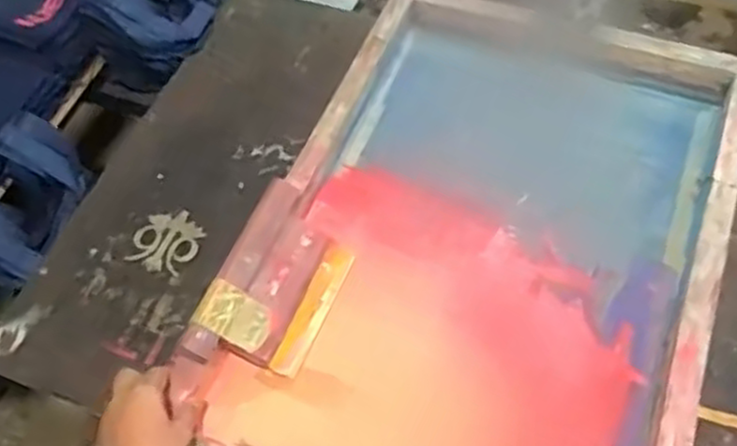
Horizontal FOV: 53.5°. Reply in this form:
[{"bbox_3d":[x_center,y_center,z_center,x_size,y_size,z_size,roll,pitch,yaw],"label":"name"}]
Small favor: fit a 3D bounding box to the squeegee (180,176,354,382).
[{"bbox_3d":[-0.093,0.066,0.719,0.112,0.032,0.189,37,58,-15],"label":"squeegee"}]

